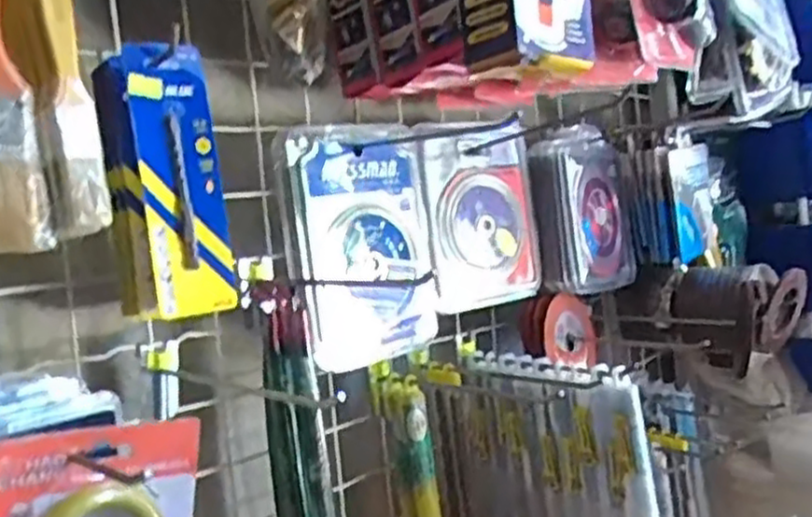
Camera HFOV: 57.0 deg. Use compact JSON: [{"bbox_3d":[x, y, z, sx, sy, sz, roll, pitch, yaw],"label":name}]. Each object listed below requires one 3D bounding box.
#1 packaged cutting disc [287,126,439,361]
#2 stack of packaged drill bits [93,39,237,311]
[{"bbox_3d":[-0.033,-0.010,0.629,0.134,0.198,0.023,-14,16,-32],"label":"packaged cutting disc"},{"bbox_3d":[-0.155,-0.049,0.476,0.062,0.162,0.051,-9,3,-28],"label":"stack of packaged drill bits"}]

